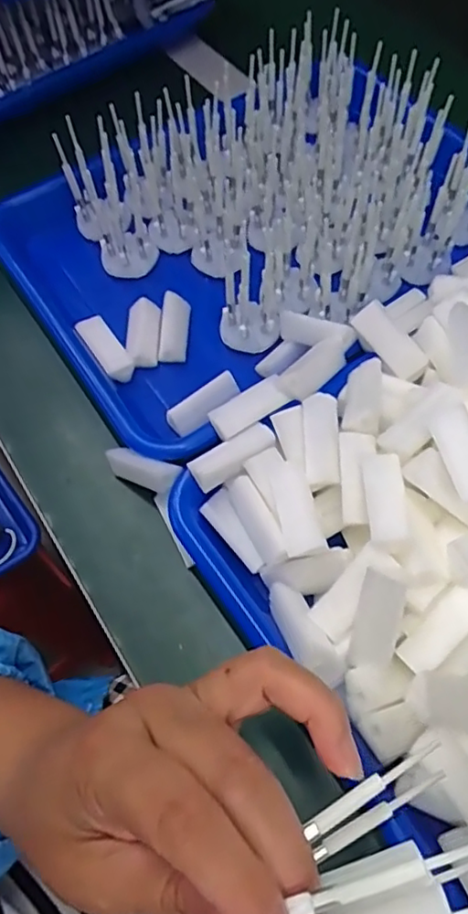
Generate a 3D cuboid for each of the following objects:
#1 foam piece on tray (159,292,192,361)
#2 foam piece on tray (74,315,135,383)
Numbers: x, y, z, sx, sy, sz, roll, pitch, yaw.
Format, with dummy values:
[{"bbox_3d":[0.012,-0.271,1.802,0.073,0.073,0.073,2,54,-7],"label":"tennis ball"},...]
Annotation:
[{"bbox_3d":[-0.038,-0.083,0.386,0.017,0.013,0.044,3,83,3],"label":"foam piece on tray"},{"bbox_3d":[-0.079,-0.068,0.373,0.019,0.013,0.045,-32,66,-14],"label":"foam piece on tray"}]

